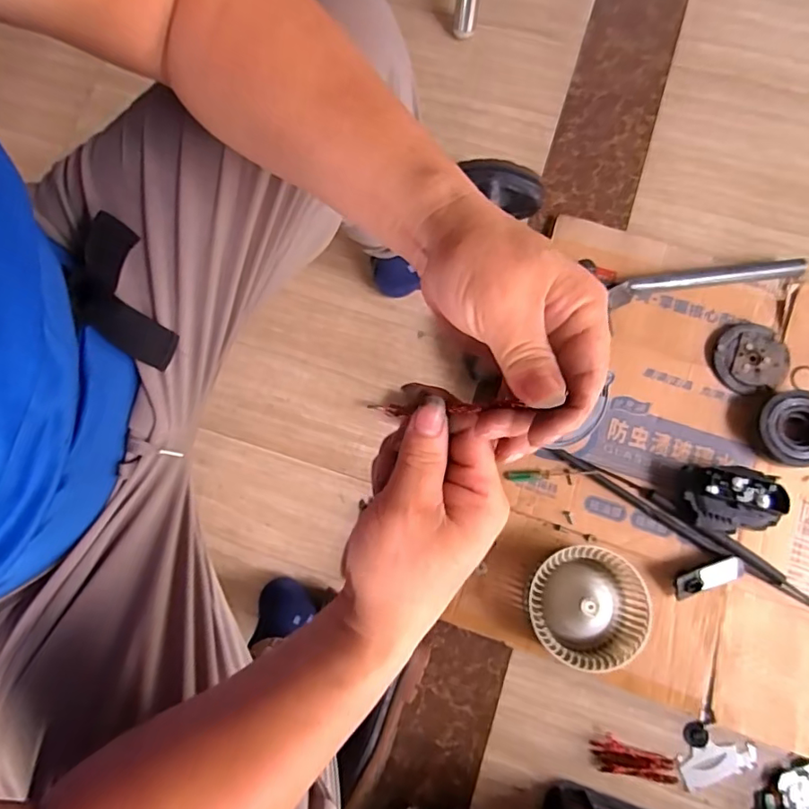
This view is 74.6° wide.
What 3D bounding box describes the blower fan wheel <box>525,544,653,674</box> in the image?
[{"bbox_3d":[0.232,0.255,0.677,0.139,0.060,0.138,-1,79,4],"label":"blower fan wheel"}]

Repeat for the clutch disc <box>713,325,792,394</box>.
[{"bbox_3d":[0.497,-0.066,0.766,0.099,0.017,0.095,-1,79,4],"label":"clutch disc"}]

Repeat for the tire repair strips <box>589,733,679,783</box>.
[{"bbox_3d":[0.302,0.467,0.698,0.104,0.013,0.044,8,80,5],"label":"tire repair strips"}]

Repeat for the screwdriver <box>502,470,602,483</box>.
[{"bbox_3d":[0.208,0.101,0.748,0.127,0.009,0.017,0,79,4],"label":"screwdriver"}]

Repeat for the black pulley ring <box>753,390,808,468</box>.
[{"bbox_3d":[0.547,0.036,0.738,0.095,0.035,0.101,-1,79,4],"label":"black pulley ring"}]

